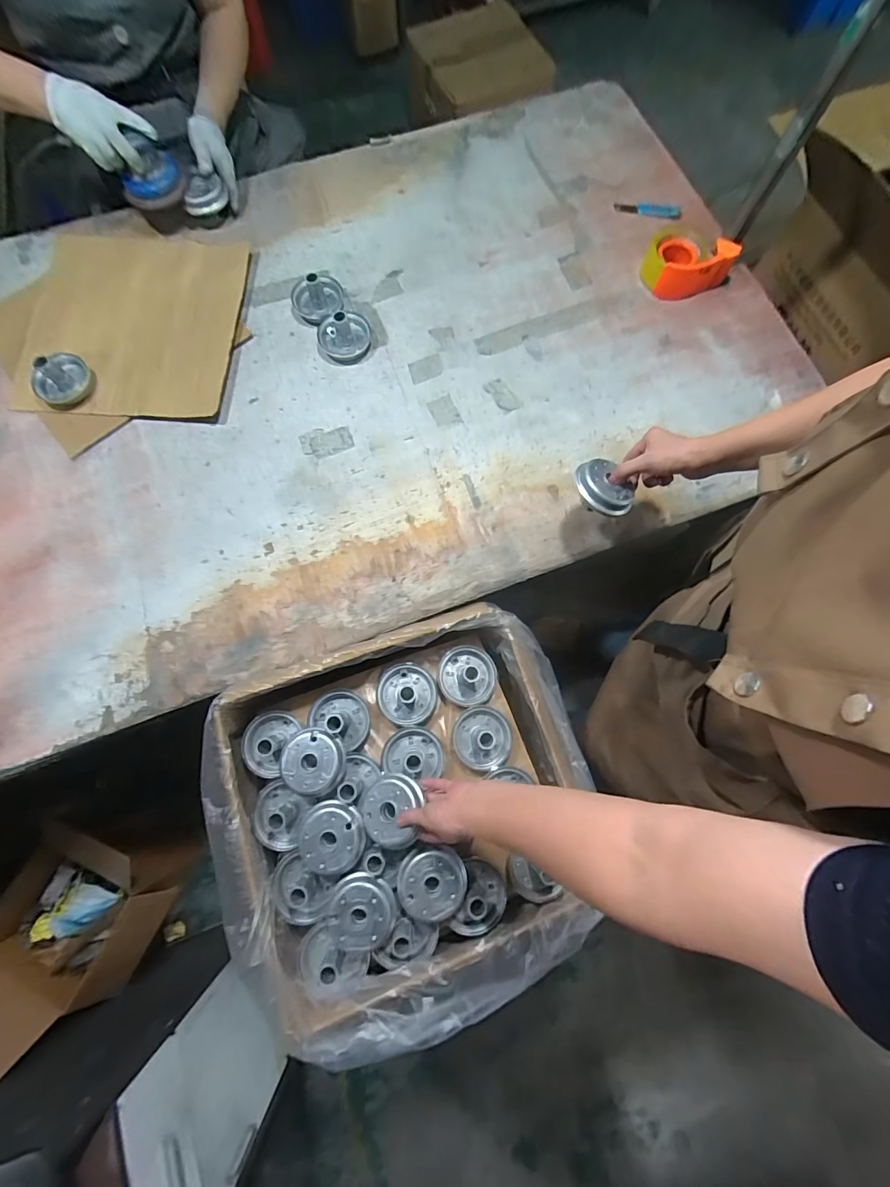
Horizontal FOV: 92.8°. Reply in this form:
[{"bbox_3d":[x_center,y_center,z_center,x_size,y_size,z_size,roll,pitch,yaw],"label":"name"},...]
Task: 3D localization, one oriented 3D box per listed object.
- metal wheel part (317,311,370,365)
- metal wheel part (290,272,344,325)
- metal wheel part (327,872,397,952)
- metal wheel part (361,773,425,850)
[{"bbox_3d":[-0.182,-0.463,0.751,0.094,0.054,0.102,-10,74,-2],"label":"metal wheel part"},{"bbox_3d":[-0.240,-0.556,0.786,0.096,0.054,0.109,-13,74,-2],"label":"metal wheel part"},{"bbox_3d":[-0.113,0.419,0.566,0.090,0.039,0.086,-6,74,0],"label":"metal wheel part"},{"bbox_3d":[-0.076,0.297,0.587,0.087,0.038,0.088,-8,65,17],"label":"metal wheel part"}]

